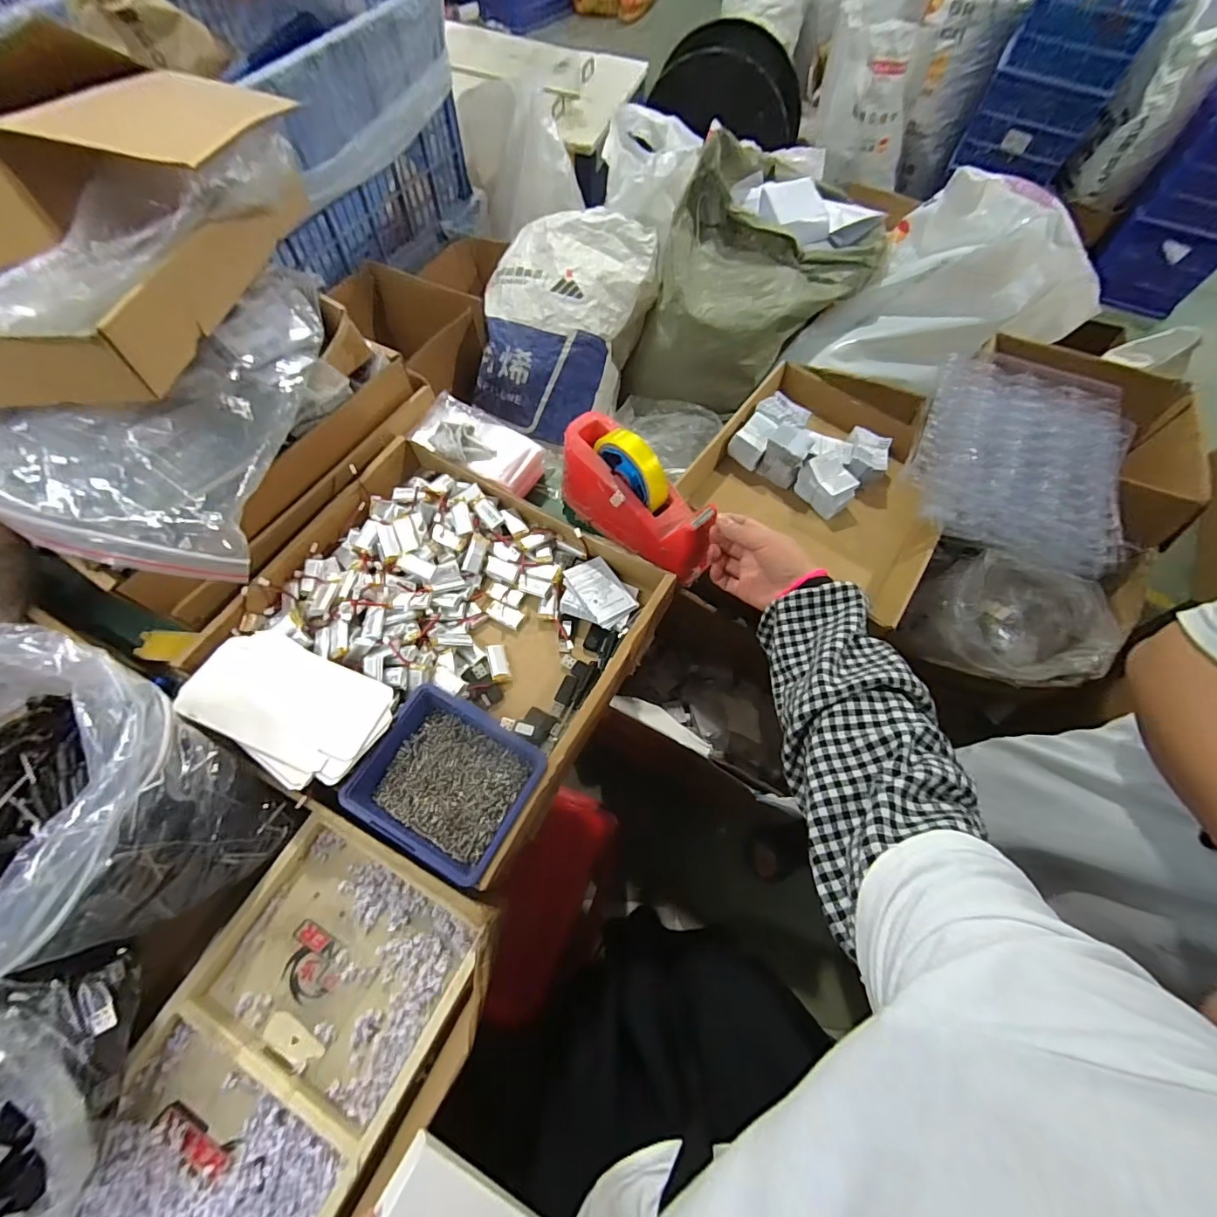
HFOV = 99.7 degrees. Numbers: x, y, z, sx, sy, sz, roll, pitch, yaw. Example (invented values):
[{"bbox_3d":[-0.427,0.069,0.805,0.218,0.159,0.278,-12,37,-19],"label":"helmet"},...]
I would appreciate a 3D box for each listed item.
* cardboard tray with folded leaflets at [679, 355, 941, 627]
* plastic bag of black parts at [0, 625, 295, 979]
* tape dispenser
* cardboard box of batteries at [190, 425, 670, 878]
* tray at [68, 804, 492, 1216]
[{"bbox_3d":[0.356,-0.203,0.844,0.375,0.093,0.397,34,69,14],"label":"cardboard tray with folded leaflets"},{"bbox_3d":[-0.400,0.144,0.367,0.199,0.174,0.207,41,71,16],"label":"plastic bag of black parts"},{"bbox_3d":[0.031,-0.123,0.568,0.198,0.108,0.061,41,70,16],"label":"tape dispenser"},{"bbox_3d":[-0.173,0.023,0.531,0.376,0.078,0.355,29,67,11],"label":"cardboard box of batteries"},{"bbox_3d":[-0.253,0.353,0.390,0.203,0.038,0.340,24,67,9],"label":"tray"}]

